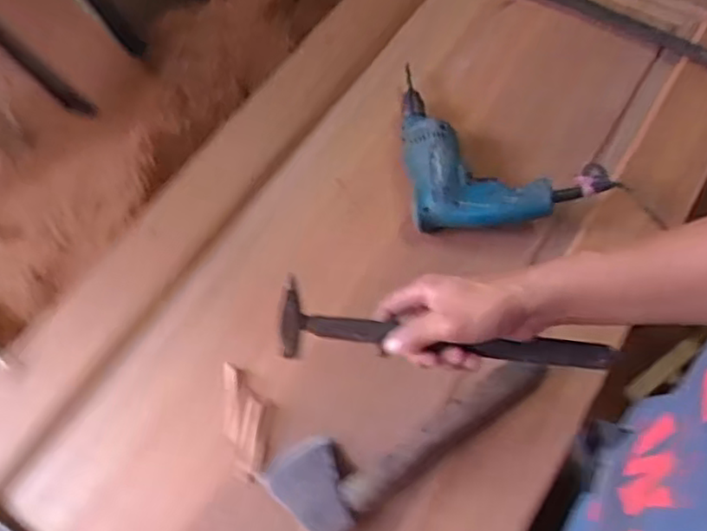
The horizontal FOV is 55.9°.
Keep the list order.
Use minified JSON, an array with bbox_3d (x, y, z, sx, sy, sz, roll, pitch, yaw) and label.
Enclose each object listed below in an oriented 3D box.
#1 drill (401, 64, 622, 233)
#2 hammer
[{"bbox_3d":[0.183,-0.160,0.867,0.239,0.076,0.253,0,63,0],"label":"drill"},{"bbox_3d":[0.081,0.064,0.579,0.289,0.061,0.041,7,63,2],"label":"hammer"}]

